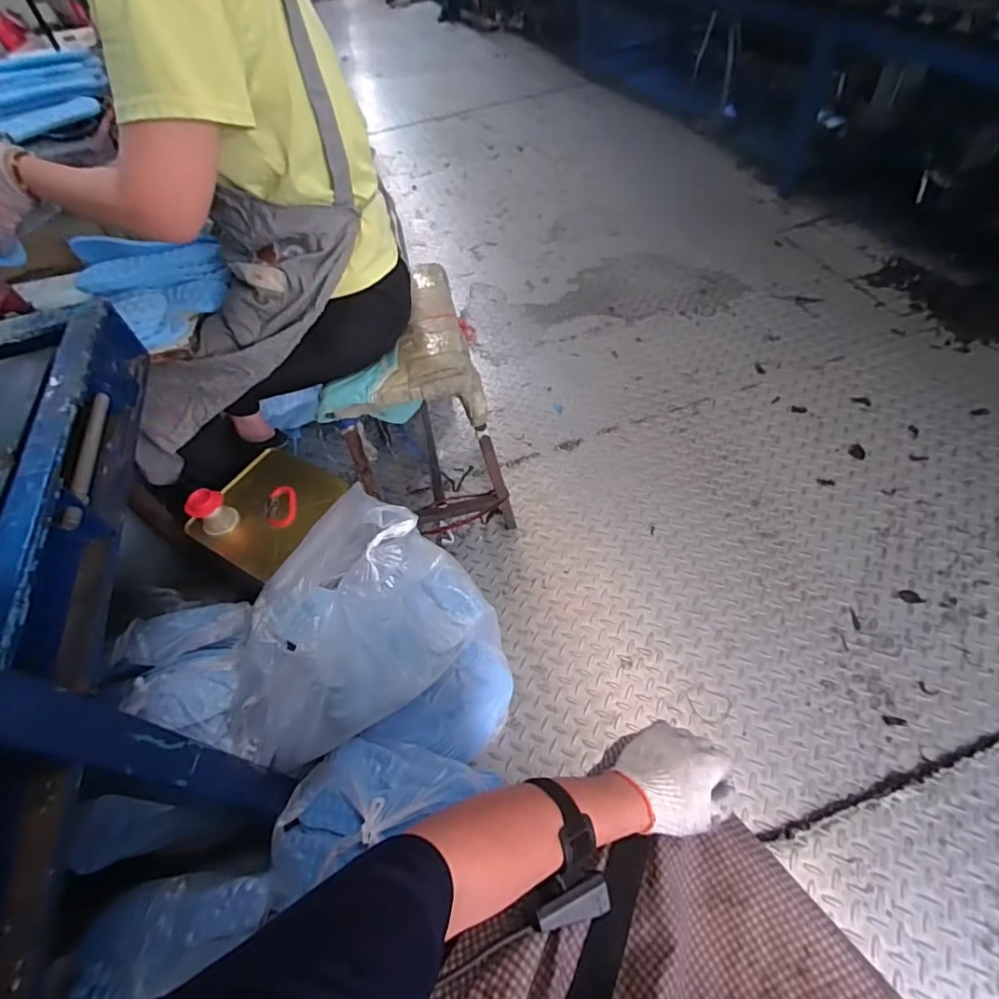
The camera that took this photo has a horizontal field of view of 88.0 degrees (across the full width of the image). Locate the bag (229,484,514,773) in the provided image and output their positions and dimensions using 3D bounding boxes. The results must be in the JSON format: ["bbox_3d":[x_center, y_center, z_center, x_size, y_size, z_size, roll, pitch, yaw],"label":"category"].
[{"bbox_3d":[-0.200,0.230,0.854,0.400,0.486,0.288,-8,50,-5],"label":"bag"}]

